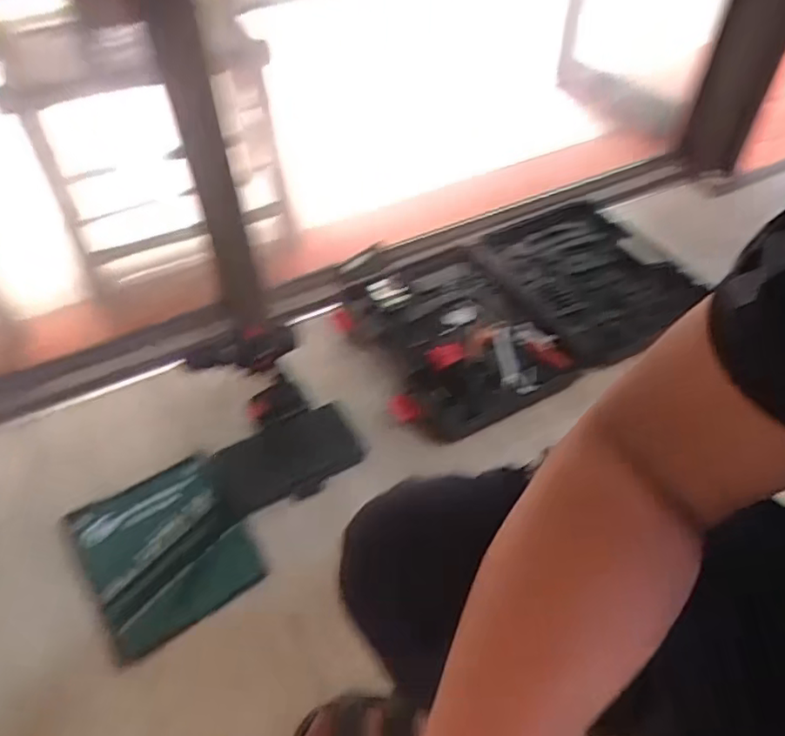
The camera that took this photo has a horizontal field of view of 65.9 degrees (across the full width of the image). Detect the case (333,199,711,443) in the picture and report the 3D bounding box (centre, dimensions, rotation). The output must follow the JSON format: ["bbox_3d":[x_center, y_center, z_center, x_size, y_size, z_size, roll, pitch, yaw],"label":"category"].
[{"bbox_3d":[0.241,-0.128,1.196,0.669,0.057,0.401,-22,51,-17],"label":"case"}]

